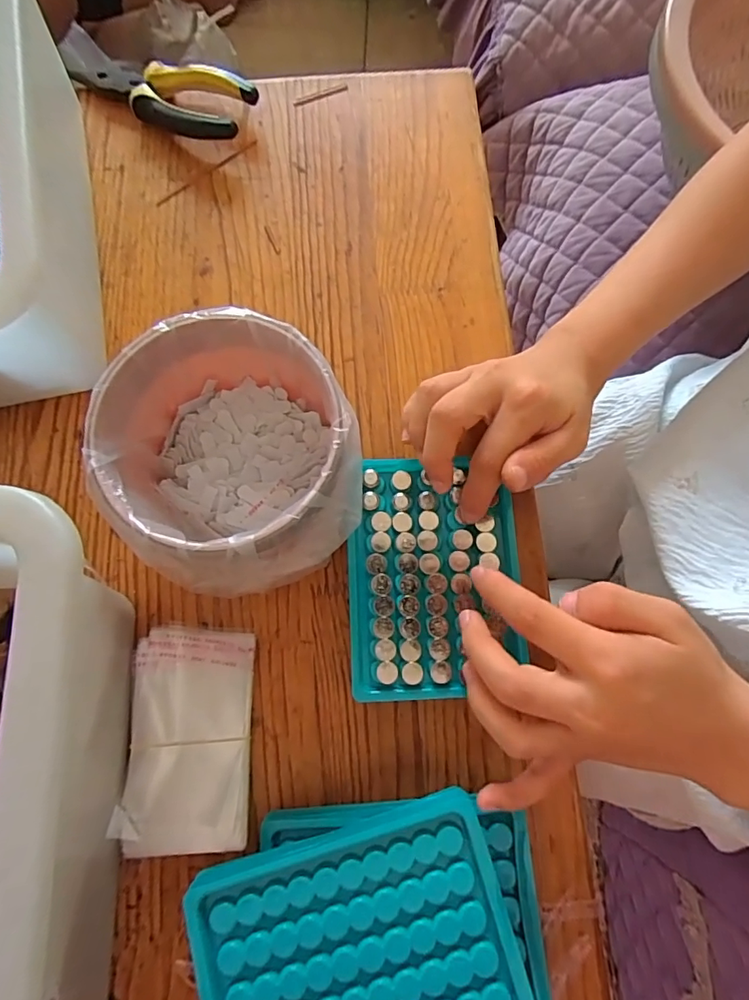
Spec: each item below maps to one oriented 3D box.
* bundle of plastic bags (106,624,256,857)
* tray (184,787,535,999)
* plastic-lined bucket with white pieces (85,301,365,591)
[{"bbox_3d":[-0.098,0.124,0.265,0.063,0.014,0.107,0,76,-1],"label":"bundle of plastic bags"},{"bbox_3d":[-0.006,0.194,0.214,0.130,0.012,0.093,-15,77,-5],"label":"tray"},{"bbox_3d":[-0.071,-0.023,0.264,0.115,0.081,0.125,-22,78,-7],"label":"plastic-lined bucket with white pieces"}]

